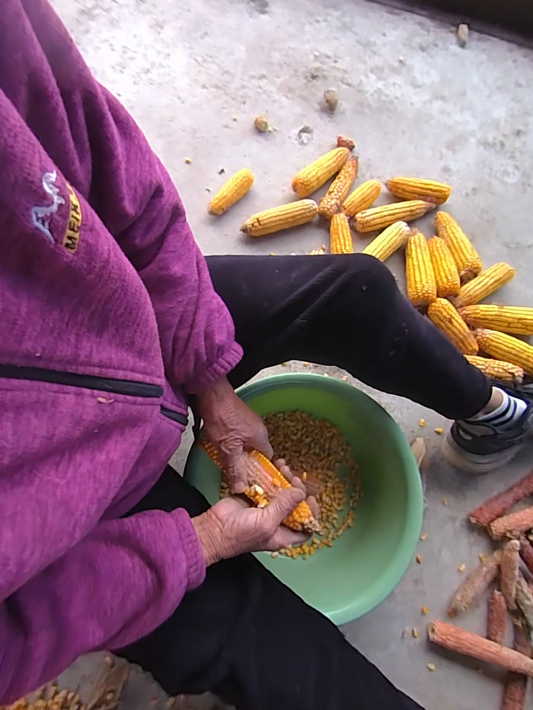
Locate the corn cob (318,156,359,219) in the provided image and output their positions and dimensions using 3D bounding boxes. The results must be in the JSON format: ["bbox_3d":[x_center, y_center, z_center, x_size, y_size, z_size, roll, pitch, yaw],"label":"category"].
[{"bbox_3d":[0.168,-0.385,0.787,0.047,0.034,0.175,26,75,5],"label":"corn cob"}]

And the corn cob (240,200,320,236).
[{"bbox_3d":[0.029,-0.296,0.752,0.170,0.046,0.044,-16,75,-7],"label":"corn cob"}]

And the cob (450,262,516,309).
[{"bbox_3d":[0.449,-0.143,0.714,0.146,0.045,0.045,-32,78,-11],"label":"cob"}]

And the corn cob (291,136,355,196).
[{"bbox_3d":[0.140,-0.442,0.790,0.063,0.051,0.207,37,76,8],"label":"corn cob"}]

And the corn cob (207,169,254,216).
[{"bbox_3d":[-0.080,-0.361,0.766,0.041,0.045,0.130,42,77,9],"label":"corn cob"}]

